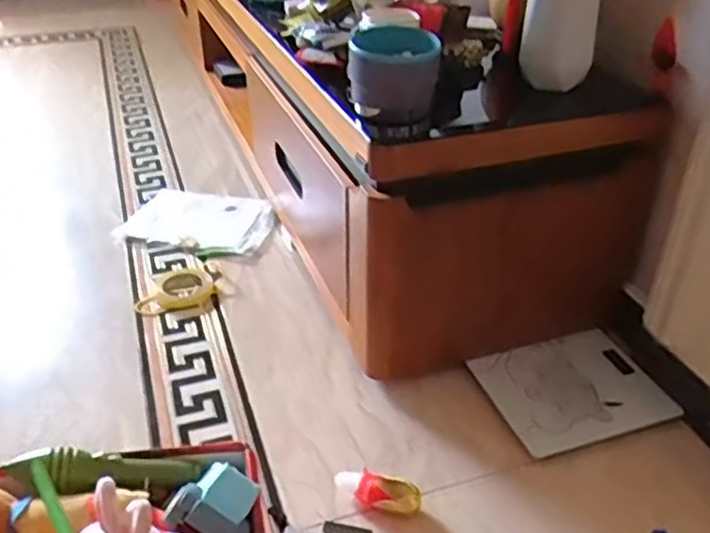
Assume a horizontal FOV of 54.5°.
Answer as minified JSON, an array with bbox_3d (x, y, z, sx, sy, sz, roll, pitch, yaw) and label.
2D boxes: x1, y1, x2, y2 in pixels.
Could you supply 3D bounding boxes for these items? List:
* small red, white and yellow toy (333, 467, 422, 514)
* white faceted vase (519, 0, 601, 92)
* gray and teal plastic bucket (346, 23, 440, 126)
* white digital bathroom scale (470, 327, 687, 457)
[{"bbox_3d":[0.028,0.295,0.898,0.117,0.040,0.039,13,35,19],"label":"small red, white and yellow toy"},{"bbox_3d":[0.284,-0.361,0.938,0.097,0.234,0.109,7,35,11],"label":"white faceted vase"},{"bbox_3d":[0.053,-0.265,0.920,0.110,0.082,0.133,2,34,4],"label":"gray and teal plastic bucket"},{"bbox_3d":[0.342,0.185,1.074,0.263,0.021,0.208,-9,38,-17],"label":"white digital bathroom scale"}]

